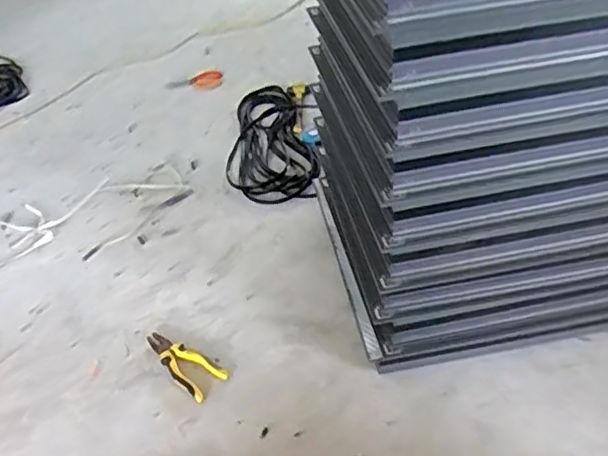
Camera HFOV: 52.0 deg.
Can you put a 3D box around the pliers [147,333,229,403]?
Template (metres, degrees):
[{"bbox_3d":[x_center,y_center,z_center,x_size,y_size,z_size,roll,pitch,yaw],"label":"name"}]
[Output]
[{"bbox_3d":[-0.233,0.252,1.171,0.191,0.019,0.075,25,49,34],"label":"pliers"}]

